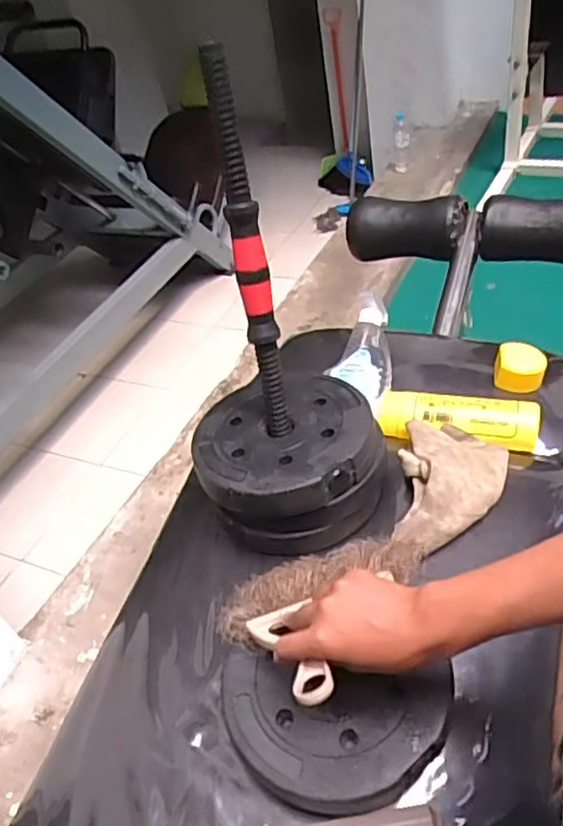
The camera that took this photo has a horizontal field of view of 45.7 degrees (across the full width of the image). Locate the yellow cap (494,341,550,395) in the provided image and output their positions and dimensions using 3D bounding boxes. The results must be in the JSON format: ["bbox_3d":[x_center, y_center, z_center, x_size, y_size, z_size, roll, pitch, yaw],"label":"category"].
[{"bbox_3d":[0.309,-0.061,0.867,0.064,0.034,0.066,-6,67,14],"label":"yellow cap"}]

